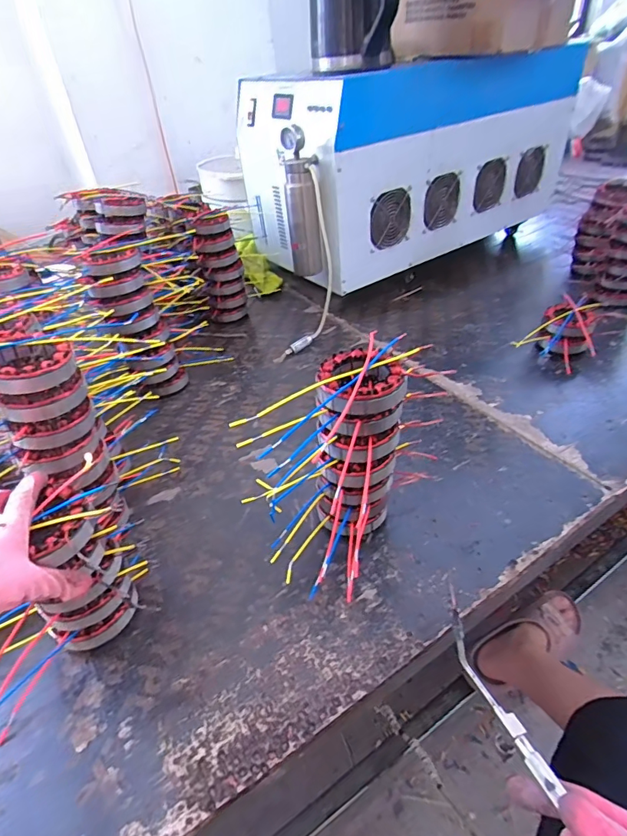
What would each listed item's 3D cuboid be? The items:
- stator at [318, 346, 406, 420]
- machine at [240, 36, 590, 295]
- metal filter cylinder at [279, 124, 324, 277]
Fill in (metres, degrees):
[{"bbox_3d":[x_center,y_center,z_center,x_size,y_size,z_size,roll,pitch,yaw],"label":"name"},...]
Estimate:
[{"bbox_3d":[0.048,-0.036,0.453,0.085,0.034,0.090,0,40,6],"label":"stator"},{"bbox_3d":[0.243,-0.625,1.107,0.799,0.359,0.356,-24,43,-20],"label":"machine"},{"bbox_3d":[-0.019,-0.409,0.899,0.068,0.254,0.068,-3,40,3],"label":"metal filter cylinder"}]

